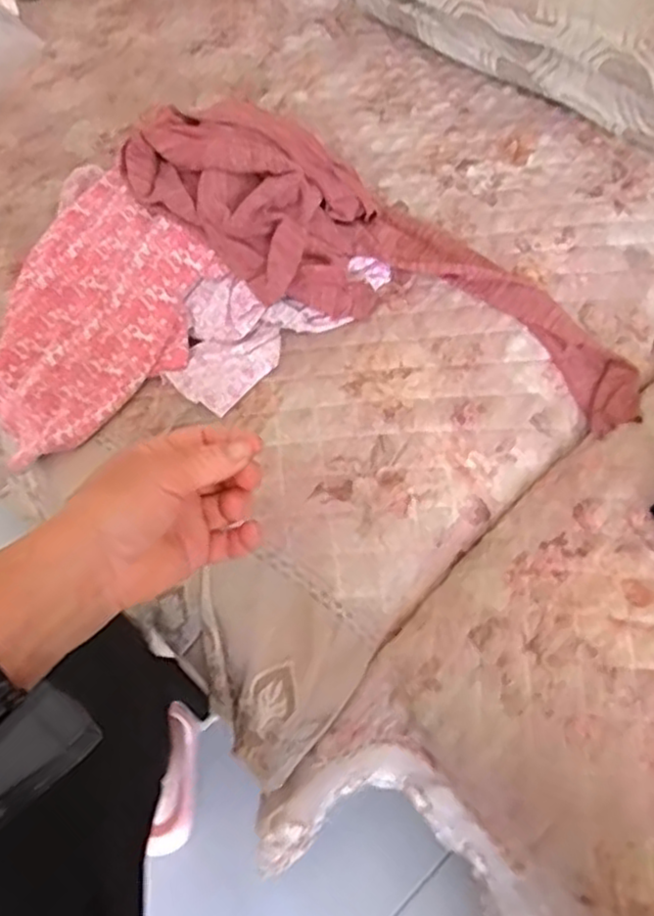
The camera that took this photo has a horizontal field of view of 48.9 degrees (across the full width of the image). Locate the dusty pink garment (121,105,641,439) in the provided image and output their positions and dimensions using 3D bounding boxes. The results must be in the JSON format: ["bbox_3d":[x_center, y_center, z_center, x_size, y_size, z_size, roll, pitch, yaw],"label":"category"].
[{"bbox_3d":[0.061,-0.189,0.670,0.487,0.080,0.193,25,55,-4],"label":"dusty pink garment"}]

